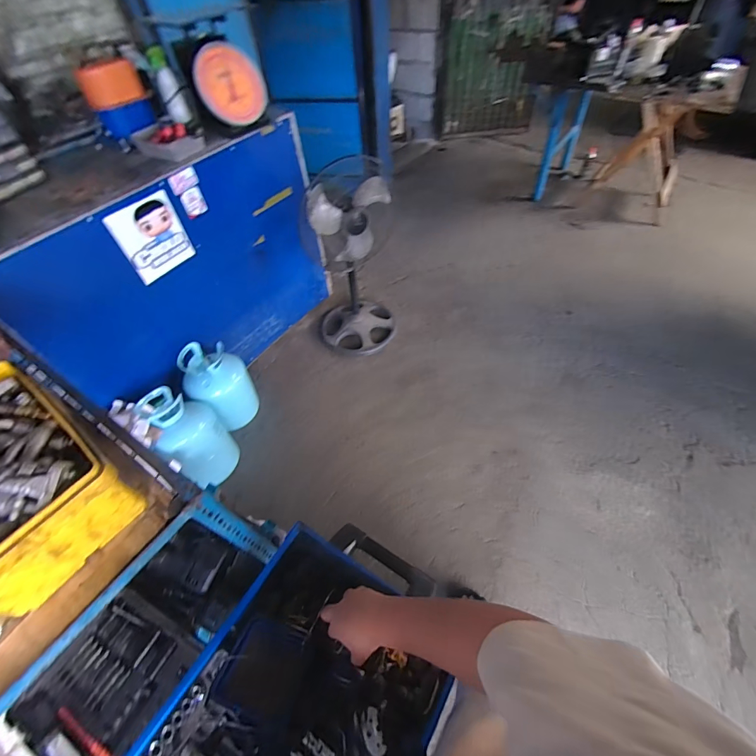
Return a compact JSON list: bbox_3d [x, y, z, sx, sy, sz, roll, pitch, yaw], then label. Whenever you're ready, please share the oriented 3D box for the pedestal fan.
[{"bbox_3d":[-0.129,-0.524,1.706,0.401,0.832,0.445,-9,53,-3],"label":"pedestal fan"}]

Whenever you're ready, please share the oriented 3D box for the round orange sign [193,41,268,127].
[{"bbox_3d":[-0.515,-1.027,1.297,0.219,0.240,0.047,-48,48,4],"label":"round orange sign"}]

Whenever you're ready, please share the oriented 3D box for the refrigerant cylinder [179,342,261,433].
[{"bbox_3d":[-0.638,0.047,1.528,0.229,0.348,0.221,-28,56,-17],"label":"refrigerant cylinder"}]

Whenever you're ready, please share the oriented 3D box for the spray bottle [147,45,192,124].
[{"bbox_3d":[-0.786,-1.103,1.392,0.078,0.232,0.063,-22,24,-13],"label":"spray bottle"}]

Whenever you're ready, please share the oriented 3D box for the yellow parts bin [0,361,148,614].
[{"bbox_3d":[-0.479,0.136,0.484,0.286,0.142,0.188,30,60,24],"label":"yellow parts bin"}]

